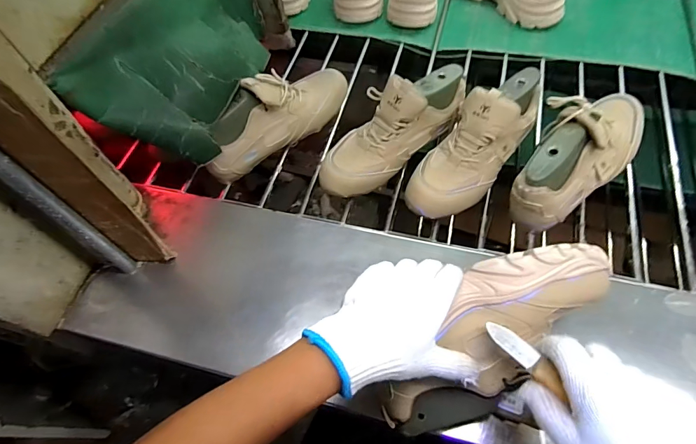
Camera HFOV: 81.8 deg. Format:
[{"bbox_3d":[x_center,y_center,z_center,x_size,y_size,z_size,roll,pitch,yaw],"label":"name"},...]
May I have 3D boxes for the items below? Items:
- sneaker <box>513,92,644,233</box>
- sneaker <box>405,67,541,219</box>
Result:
[{"bbox_3d":[0.342,-0.109,0.585,0.269,0.119,0.111,-35,63,-17],"label":"sneaker"},{"bbox_3d":[0.195,-0.117,0.595,0.092,0.106,0.275,41,88,24],"label":"sneaker"}]

